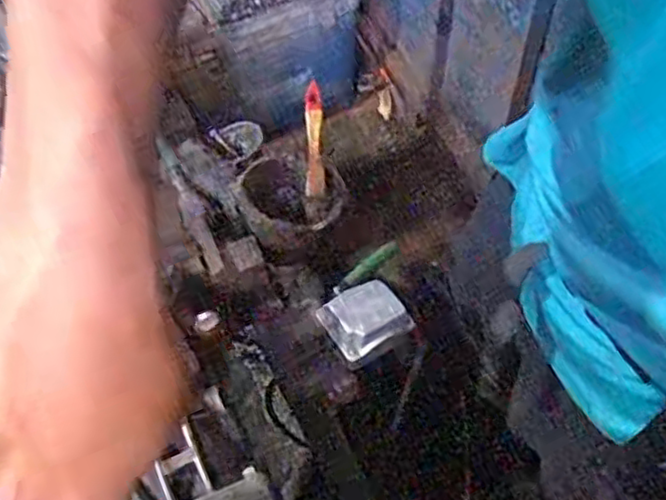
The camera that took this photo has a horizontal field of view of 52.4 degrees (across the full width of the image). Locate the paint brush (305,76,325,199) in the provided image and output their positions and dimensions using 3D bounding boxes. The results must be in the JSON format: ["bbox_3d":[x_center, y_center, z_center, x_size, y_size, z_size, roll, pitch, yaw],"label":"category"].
[{"bbox_3d":[-0.022,-0.132,0.811,0.021,0.018,0.132,-2,90,2],"label":"paint brush"}]

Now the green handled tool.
[{"bbox_3d":[0.038,0.019,0.797,0.023,0.018,0.125,30,36,20],"label":"green handled tool"}]

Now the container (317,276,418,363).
[{"bbox_3d":[0.033,0.070,0.728,0.079,0.032,0.069,-31,61,-16],"label":"container"}]

